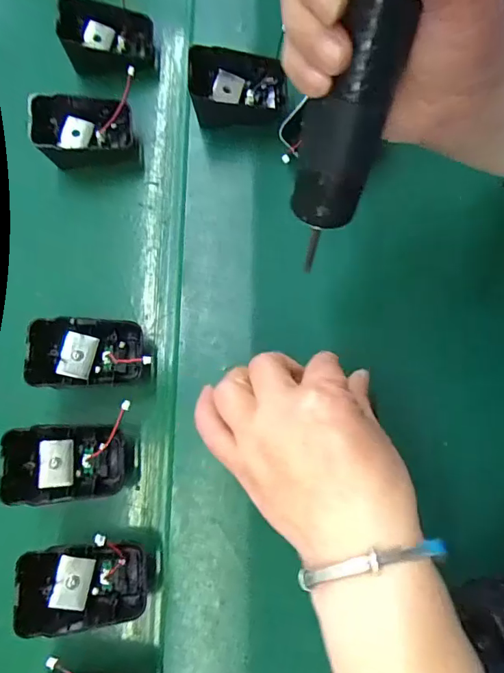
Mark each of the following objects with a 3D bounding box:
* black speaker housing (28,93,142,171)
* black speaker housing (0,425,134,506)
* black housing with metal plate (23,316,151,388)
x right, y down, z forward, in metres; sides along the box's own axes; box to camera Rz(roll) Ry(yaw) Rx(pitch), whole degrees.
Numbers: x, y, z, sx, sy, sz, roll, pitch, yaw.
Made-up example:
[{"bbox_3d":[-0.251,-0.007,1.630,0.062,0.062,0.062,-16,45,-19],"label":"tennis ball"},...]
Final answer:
[{"bbox_3d":[-0.120,-0.148,0.338,0.067,0.034,0.048,-6,77,-3],"label":"black speaker housing"},{"bbox_3d":[-0.113,0.078,0.287,0.068,0.026,0.045,-5,76,-3],"label":"black speaker housing"},{"bbox_3d":[-0.105,0.010,0.297,0.066,0.025,0.042,-2,76,-2],"label":"black housing with metal plate"}]

